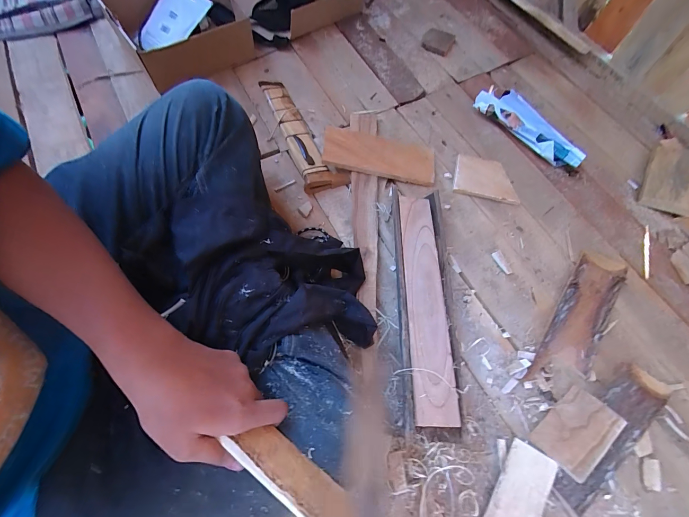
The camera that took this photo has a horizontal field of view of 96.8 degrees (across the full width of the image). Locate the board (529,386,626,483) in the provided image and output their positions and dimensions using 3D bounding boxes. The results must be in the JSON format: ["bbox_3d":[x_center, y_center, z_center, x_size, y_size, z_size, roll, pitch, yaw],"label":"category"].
[{"bbox_3d":[0.347,0.256,0.456,0.125,0.008,0.073,-31,40,-20],"label":"board"}]

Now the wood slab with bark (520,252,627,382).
[{"bbox_3d":[0.417,0.107,0.540,0.079,0.022,0.295,36,69,12],"label":"wood slab with bark"}]

